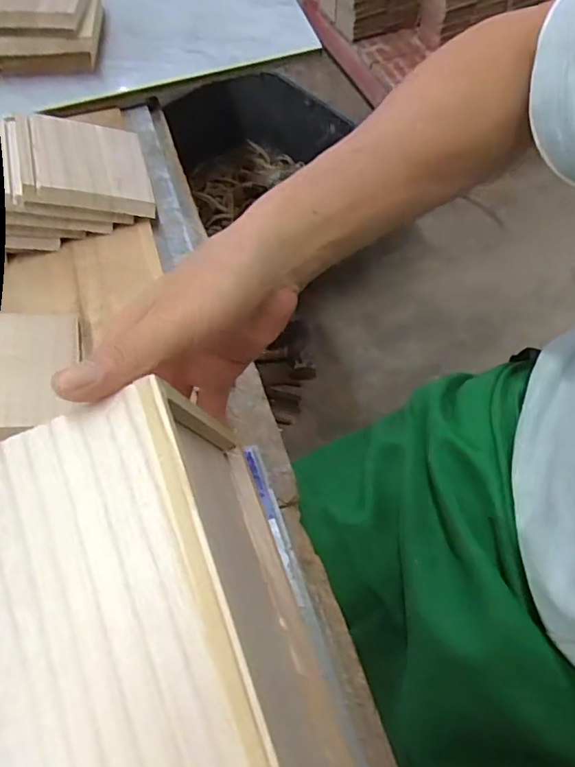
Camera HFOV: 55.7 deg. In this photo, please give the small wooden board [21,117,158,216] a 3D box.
[{"bbox_3d":[-0.154,-0.174,0.426,0.089,0.009,0.093,2,58,-29],"label":"small wooden board"}]

